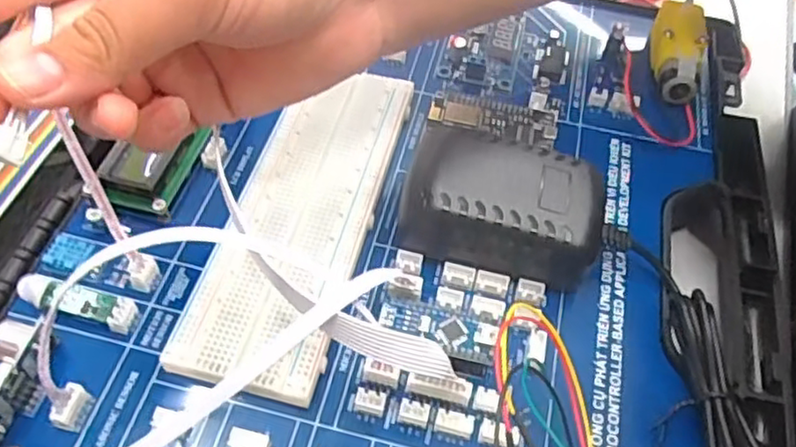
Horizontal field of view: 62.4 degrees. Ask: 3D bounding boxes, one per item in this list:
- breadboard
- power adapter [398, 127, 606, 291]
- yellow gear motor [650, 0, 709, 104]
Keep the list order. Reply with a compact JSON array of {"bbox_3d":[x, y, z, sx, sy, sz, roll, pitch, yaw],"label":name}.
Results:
[{"bbox_3d":[-0.038,-0.007,0.273,0.054,0.007,0.161,12,54,6],"label":"breadboard"},{"bbox_3d":[0.042,-0.007,0.261,0.075,0.031,0.054,18,55,9],"label":"power adapter"},{"bbox_3d":[0.143,-0.089,0.339,0.025,0.023,0.059,17,55,9],"label":"yellow gear motor"}]

